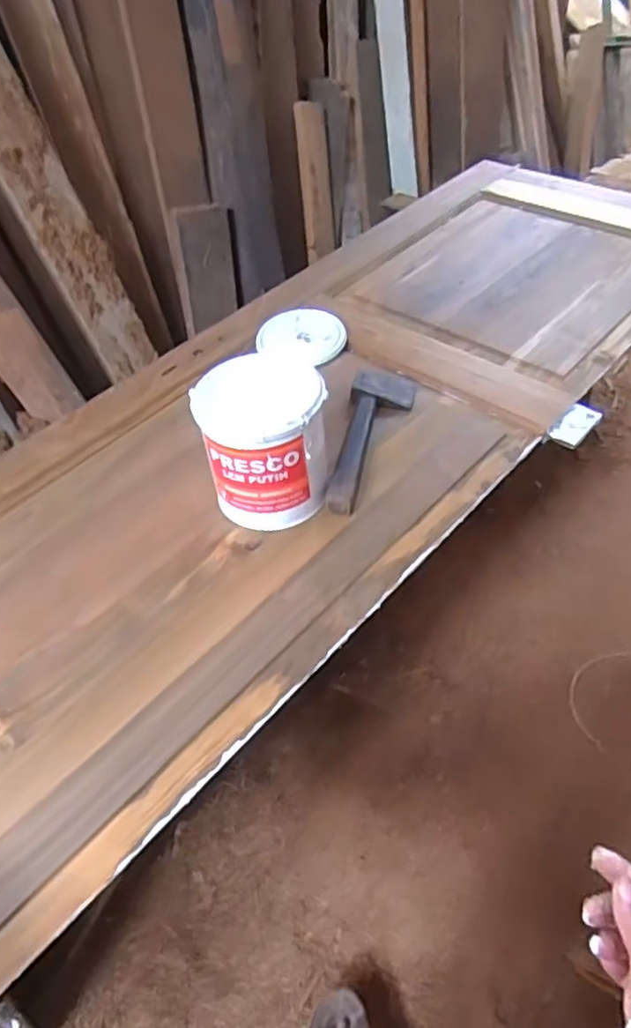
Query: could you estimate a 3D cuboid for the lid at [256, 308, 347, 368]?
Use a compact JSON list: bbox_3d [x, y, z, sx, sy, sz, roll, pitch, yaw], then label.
[{"bbox_3d":[-0.023,-0.357,1.294,0.175,0.016,0.175,-2,48,3],"label":"lid"}]

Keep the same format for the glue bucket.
[{"bbox_3d":[-0.072,-0.100,0.949,0.166,0.197,0.158,-2,48,3],"label":"glue bucket"}]

